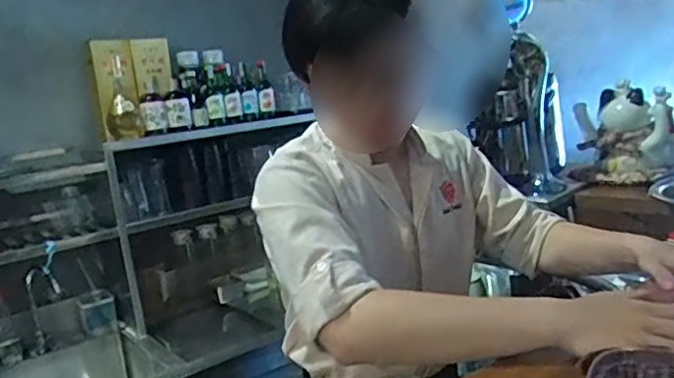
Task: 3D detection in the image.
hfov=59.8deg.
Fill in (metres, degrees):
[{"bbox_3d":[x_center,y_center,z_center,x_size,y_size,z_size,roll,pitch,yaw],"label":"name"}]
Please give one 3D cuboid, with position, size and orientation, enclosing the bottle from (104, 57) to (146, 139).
[{"bbox_3d":[-0.672,-0.281,1.825,0.108,0.237,0.104,-11,10,-22],"label":"bottle"}]

